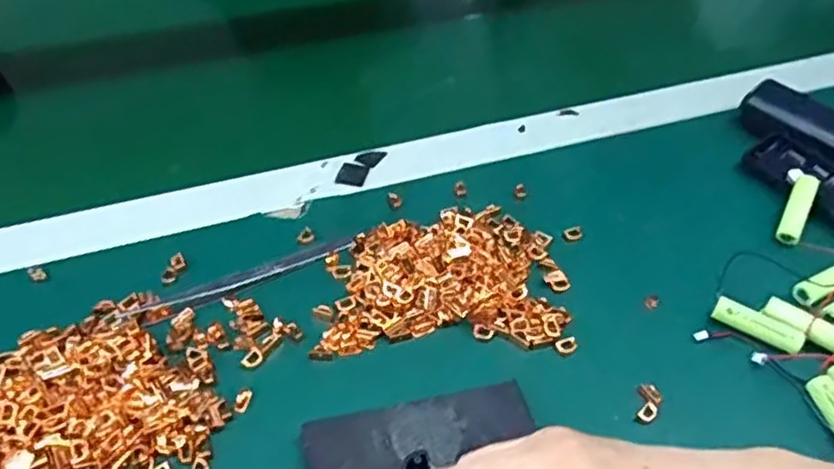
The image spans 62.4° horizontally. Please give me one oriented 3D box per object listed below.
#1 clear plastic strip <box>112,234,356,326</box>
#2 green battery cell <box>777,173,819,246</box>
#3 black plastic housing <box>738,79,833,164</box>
[{"bbox_3d":[-0.105,0.026,0.417,0.141,0.006,0.016,-23,52,-19],"label":"clear plastic strip"},{"bbox_3d":[0.252,-0.017,0.454,0.013,0.012,0.055,22,68,19],"label":"green battery cell"},{"bbox_3d":[0.287,-0.081,0.503,0.040,0.021,0.097,-33,56,-25],"label":"black plastic housing"}]

